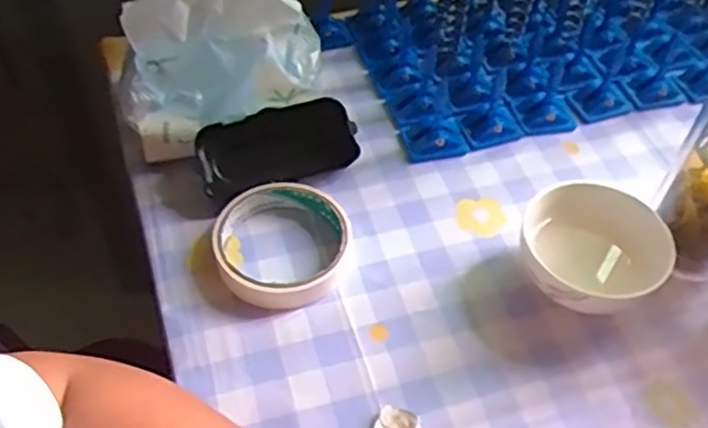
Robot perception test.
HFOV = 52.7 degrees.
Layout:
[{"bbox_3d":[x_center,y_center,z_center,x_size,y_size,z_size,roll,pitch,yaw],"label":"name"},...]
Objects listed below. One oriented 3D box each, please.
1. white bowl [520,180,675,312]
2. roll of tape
[{"bbox_3d":[0.148,0.024,0.449,0.084,0.047,0.100,35,57,23],"label":"white bowl"},{"bbox_3d":[-0.047,0.018,0.461,0.085,0.023,0.091,1,51,-2],"label":"roll of tape"}]

